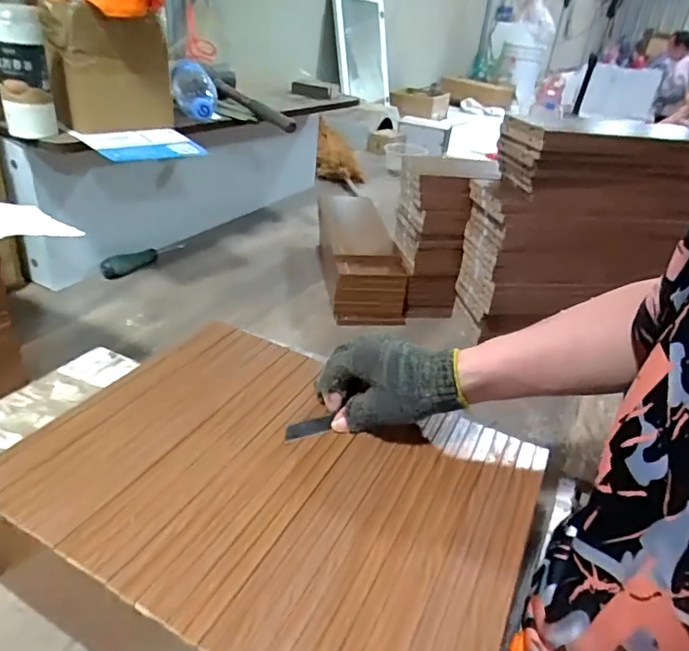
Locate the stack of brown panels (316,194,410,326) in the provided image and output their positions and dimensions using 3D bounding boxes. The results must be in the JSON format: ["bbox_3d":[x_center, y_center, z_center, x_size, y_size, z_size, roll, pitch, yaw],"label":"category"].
[{"bbox_3d":[0.023,-0.139,0.984,0.130,0.090,0.353,2,31,-8],"label":"stack of brown panels"}]

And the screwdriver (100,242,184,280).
[{"bbox_3d":[-0.360,-0.129,0.956,0.029,0.029,0.179,20,33,22],"label":"screwdriver"}]

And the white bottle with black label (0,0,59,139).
[{"bbox_3d":[-0.414,-0.327,0.679,0.058,0.150,0.064,-10,34,-25],"label":"white bottle with black label"}]

